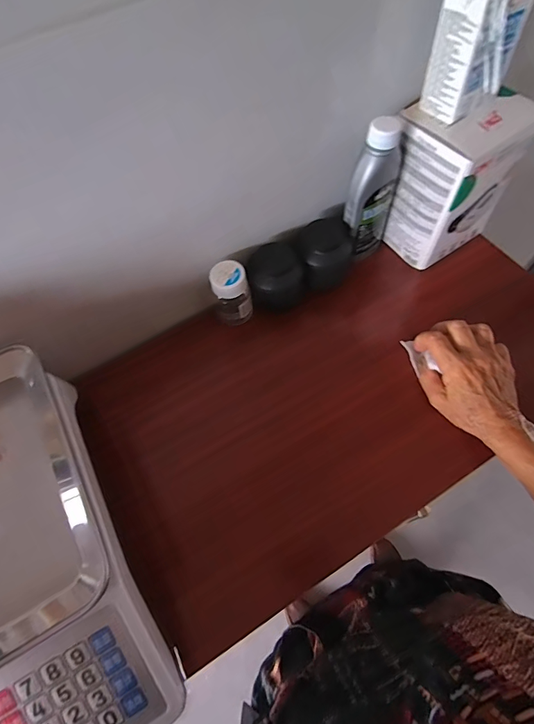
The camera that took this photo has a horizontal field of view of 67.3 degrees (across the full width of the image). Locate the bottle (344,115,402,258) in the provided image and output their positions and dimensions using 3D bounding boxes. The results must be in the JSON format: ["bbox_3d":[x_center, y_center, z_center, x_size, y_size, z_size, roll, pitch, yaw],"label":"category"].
[{"bbox_3d":[0.118,-0.188,0.456,0.035,0.167,0.057,31,69,16],"label":"bottle"}]

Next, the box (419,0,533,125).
[{"bbox_3d":[0.188,-0.285,0.362,0.060,0.112,0.045,-29,66,-11],"label":"box"}]

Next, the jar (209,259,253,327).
[{"bbox_3d":[-0.041,-0.078,0.467,0.039,0.074,0.037,-1,64,2],"label":"jar"}]

